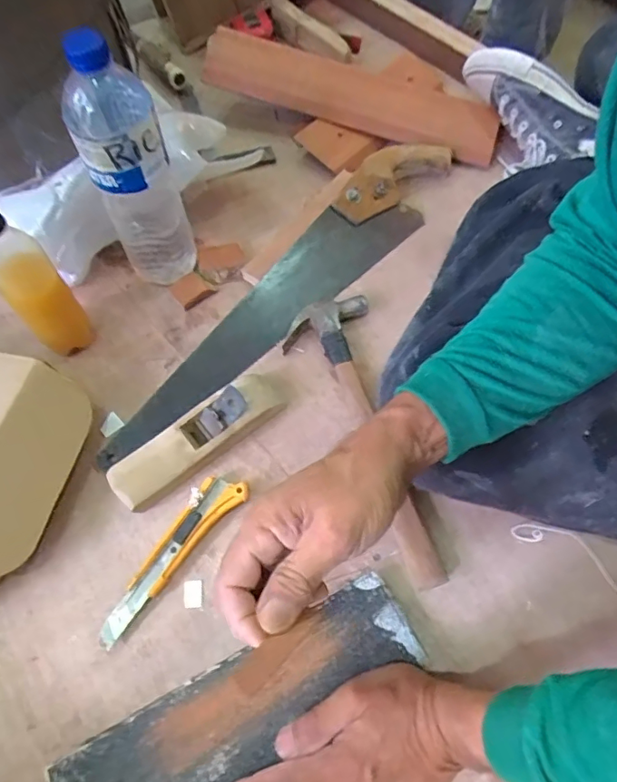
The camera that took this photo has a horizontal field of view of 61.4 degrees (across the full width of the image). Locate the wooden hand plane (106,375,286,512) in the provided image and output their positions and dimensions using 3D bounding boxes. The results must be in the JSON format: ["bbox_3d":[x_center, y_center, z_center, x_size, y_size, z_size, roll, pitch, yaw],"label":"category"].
[{"bbox_3d":[-0.108,0.045,0.511,0.177,0.037,0.048,-36,69,-17],"label":"wooden hand plane"}]

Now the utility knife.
[{"bbox_3d":[-0.127,0.145,0.471,0.040,0.019,0.173,39,69,17],"label":"utility knife"}]

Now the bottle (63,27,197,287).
[{"bbox_3d":[-0.167,-0.207,0.503,0.076,0.259,0.078,-18,65,-9],"label":"bottle"}]

